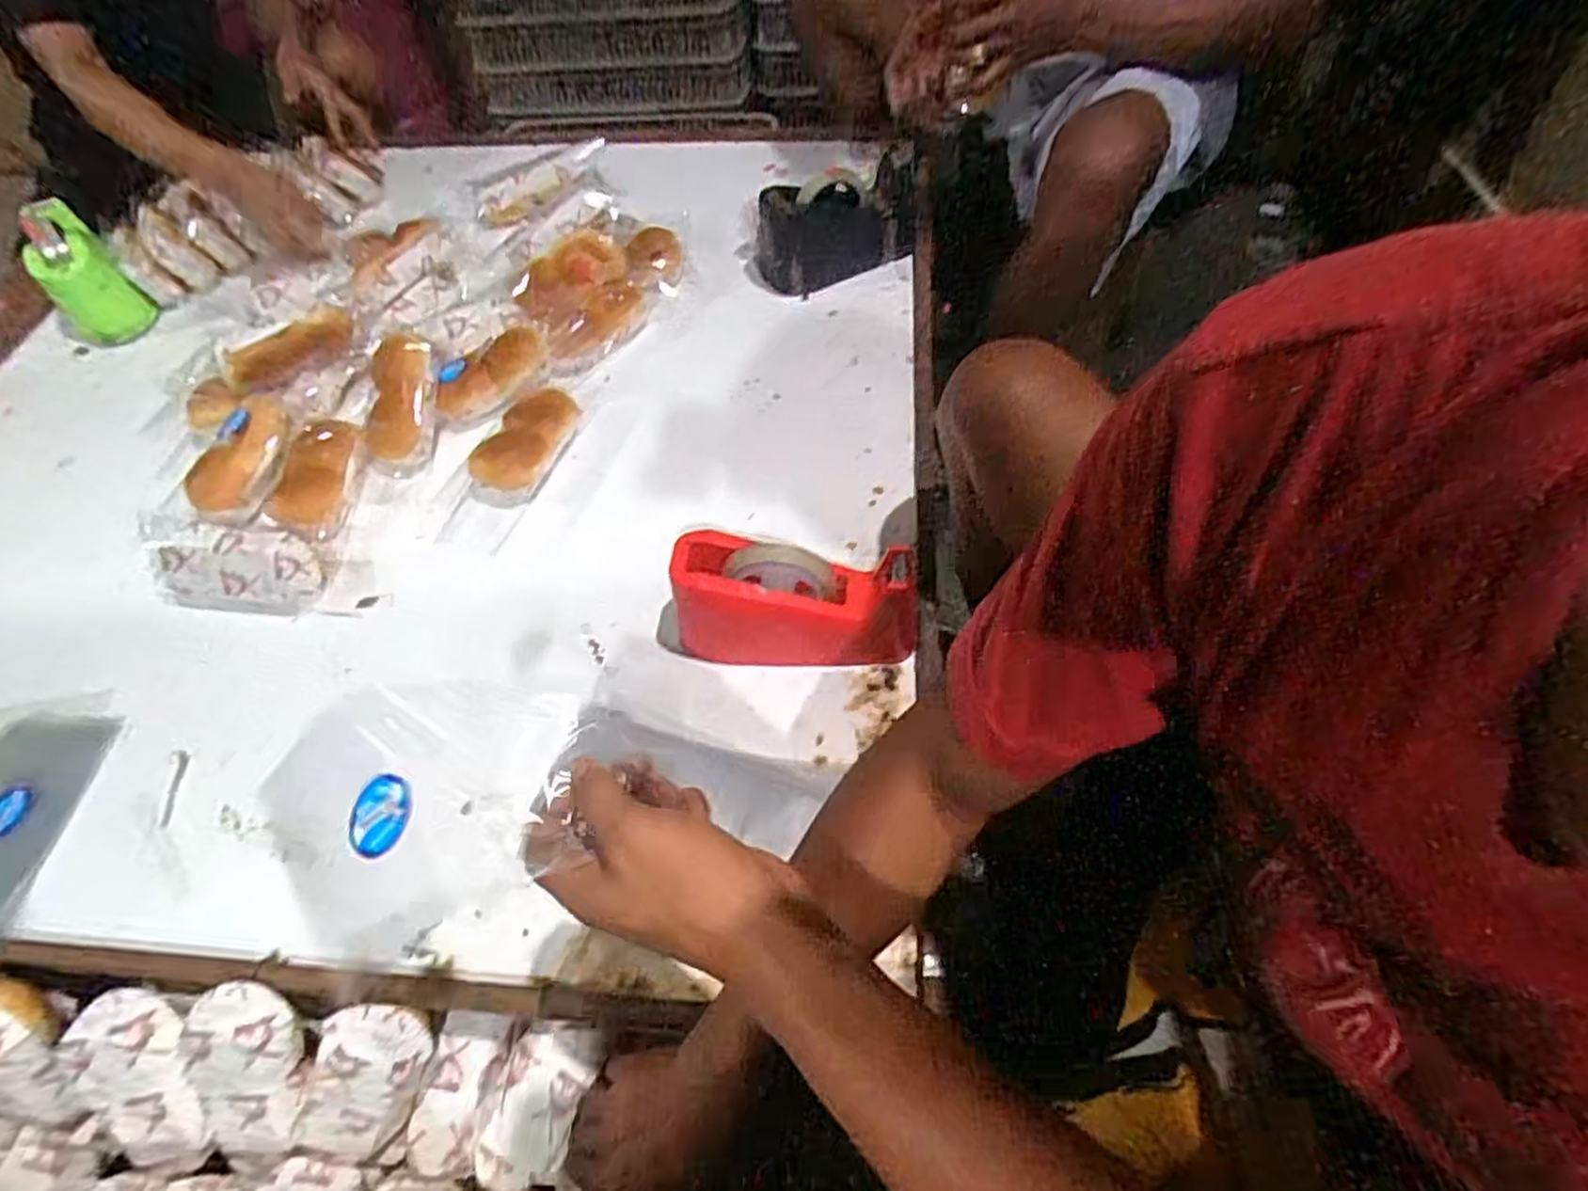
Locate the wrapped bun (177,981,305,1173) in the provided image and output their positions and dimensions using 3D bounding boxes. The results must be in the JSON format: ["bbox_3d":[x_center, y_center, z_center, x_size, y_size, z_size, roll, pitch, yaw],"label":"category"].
[{"bbox_3d":[-0.377,0.338,0.510,0.079,0.042,0.132,5,101,9],"label":"wrapped bun"}]

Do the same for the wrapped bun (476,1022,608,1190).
[{"bbox_3d":[-0.184,0.364,0.532,0.055,0.034,0.105,18,59,16],"label":"wrapped bun"}]

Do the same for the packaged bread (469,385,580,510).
[{"bbox_3d":[-0.281,-0.159,0.775,0.068,0.054,0.147,17,60,15],"label":"packaged bread"}]

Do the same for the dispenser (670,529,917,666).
[{"bbox_3d":[-0.005,0.004,0.618,0.211,0.103,0.072,0,57,5],"label":"dispenser"}]

